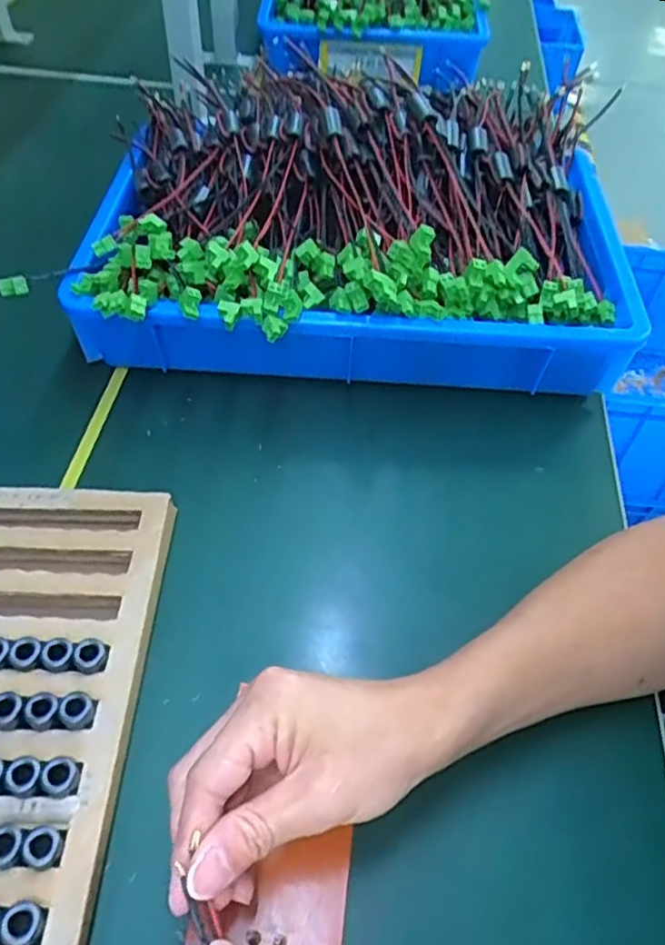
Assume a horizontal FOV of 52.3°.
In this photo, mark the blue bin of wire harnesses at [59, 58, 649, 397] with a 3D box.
[{"bbox_3d":[0.022,-0.203,0.571,0.411,0.156,0.279,5,51,1],"label":"blue bin of wire harnesses"}]

